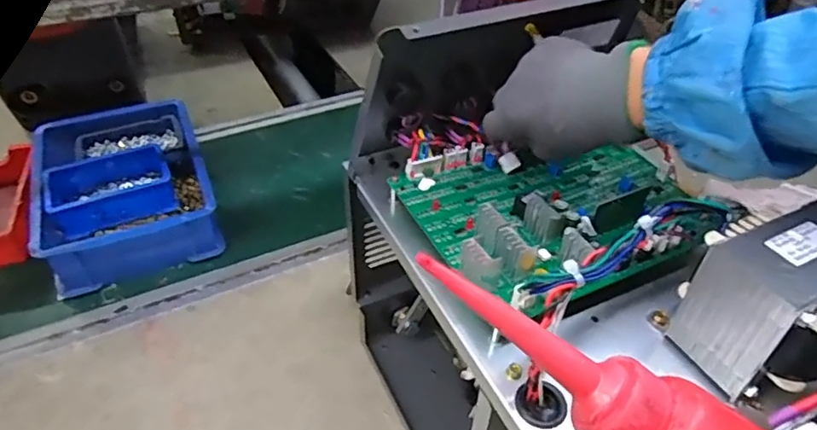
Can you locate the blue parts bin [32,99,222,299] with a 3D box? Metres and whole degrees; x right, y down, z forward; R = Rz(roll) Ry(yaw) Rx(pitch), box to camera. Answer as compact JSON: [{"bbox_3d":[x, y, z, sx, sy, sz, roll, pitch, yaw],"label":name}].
[{"bbox_3d":[-0.395,-0.037,0.776,0.208,0.086,0.289,-17,45,-18],"label":"blue parts bin"}]

